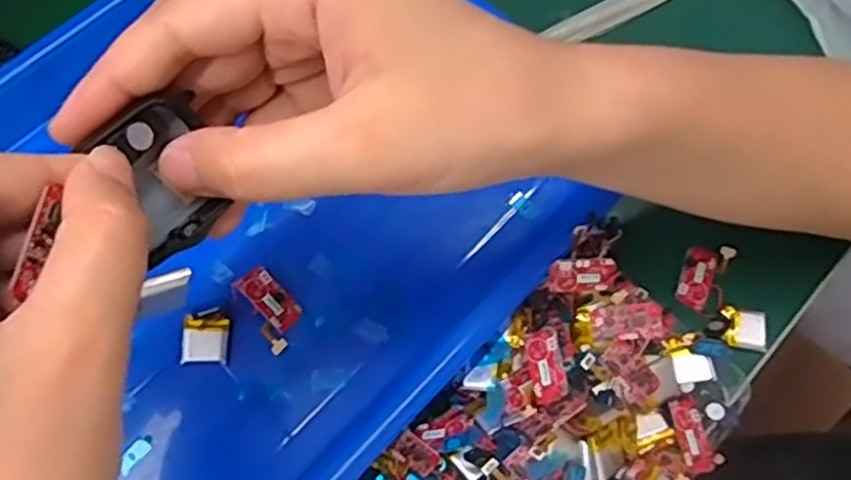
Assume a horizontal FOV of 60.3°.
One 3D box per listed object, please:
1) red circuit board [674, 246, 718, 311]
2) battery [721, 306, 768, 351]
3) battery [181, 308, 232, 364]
[{"bbox_3d":[0.129,0.017,0.347,0.016,0.004,0.030,19,69,8],"label":"red circuit board"},{"bbox_3d":[0.146,0.041,0.336,0.019,0.004,0.018,5,70,1],"label":"battery"},{"bbox_3d":[-0.093,0.040,0.311,0.019,0.004,0.022,-2,67,-1],"label":"battery"}]

